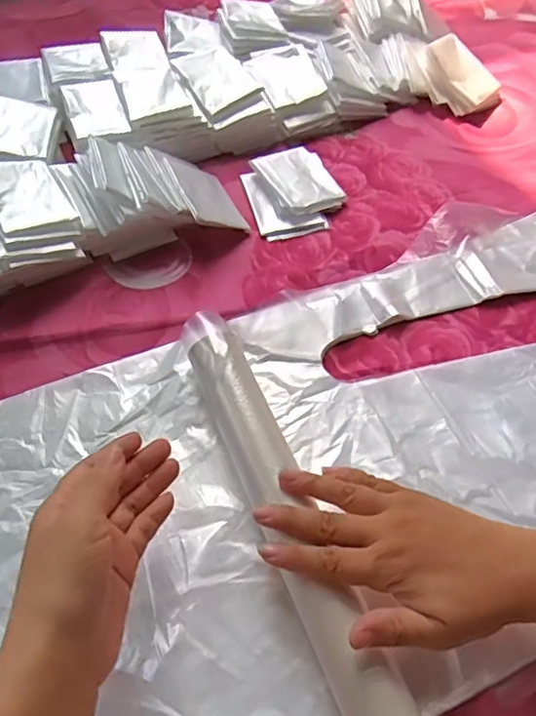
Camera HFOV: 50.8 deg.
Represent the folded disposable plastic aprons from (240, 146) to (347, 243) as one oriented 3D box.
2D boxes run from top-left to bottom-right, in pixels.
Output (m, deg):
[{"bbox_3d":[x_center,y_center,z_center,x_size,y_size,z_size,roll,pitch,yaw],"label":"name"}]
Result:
[{"bbox_3d":[0.025,-0.164,0.546,0.088,0.017,0.098,-16,60,-10],"label":"folded disposable plastic aprons"}]

